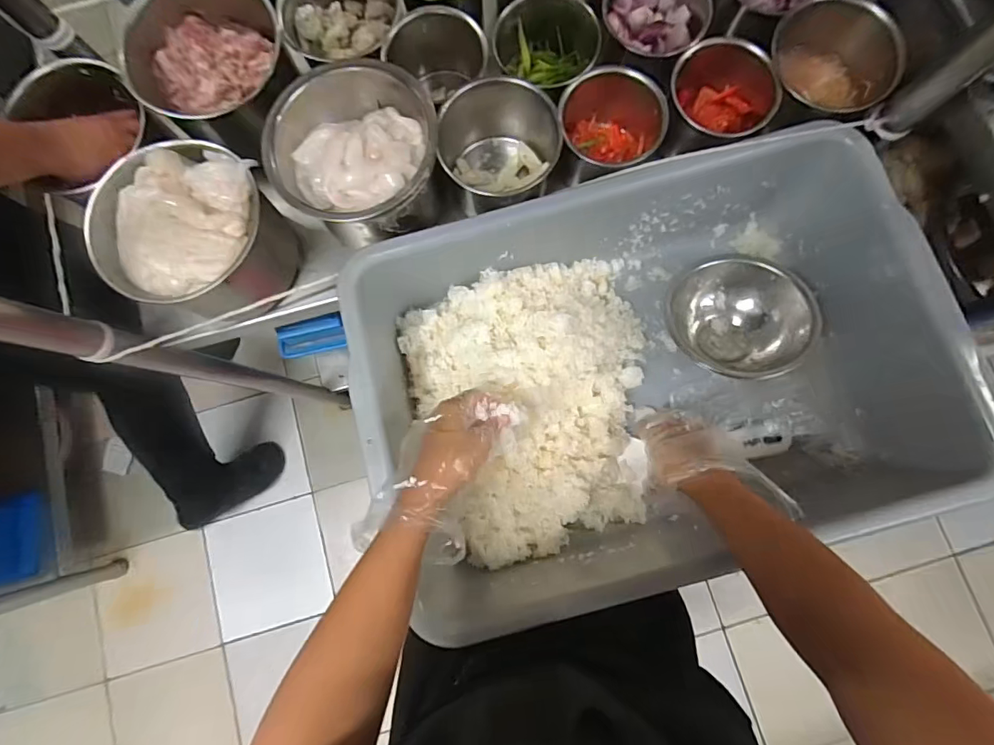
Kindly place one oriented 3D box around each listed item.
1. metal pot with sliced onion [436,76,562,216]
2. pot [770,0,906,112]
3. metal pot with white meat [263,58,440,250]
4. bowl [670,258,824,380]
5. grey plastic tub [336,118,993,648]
[{"bbox_3d":[0.006,-0.252,0.542,0.124,0.102,0.101,-7,83,0],"label":"metal pot with sliced onion"},{"bbox_3d":[0.369,-0.343,0.540,0.130,0.083,0.113,-19,83,-1],"label":"pot"},{"bbox_3d":[-0.143,-0.224,0.520,0.161,0.118,0.153,0,83,1],"label":"metal pot with white meat"},{"bbox_3d":[0.303,-0.067,0.604,0.166,0.079,0.138,24,84,4],"label":"bowl"},{"bbox_3d":[0.162,0.012,0.564,0.595,0.177,0.424,-14,83,0],"label":"grey plastic tub"}]

